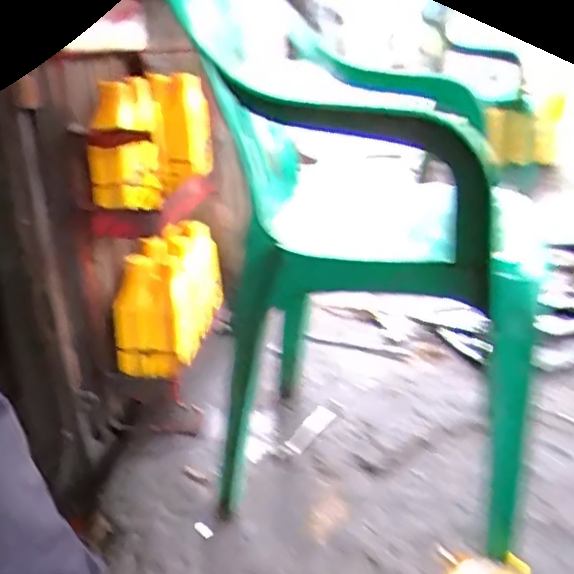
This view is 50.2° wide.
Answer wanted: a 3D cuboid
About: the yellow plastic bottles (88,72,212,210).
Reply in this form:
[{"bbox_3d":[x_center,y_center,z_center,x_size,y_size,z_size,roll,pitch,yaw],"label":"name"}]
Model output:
[{"bbox_3d":[-0.239,-0.268,1.106,0.092,0.204,0.306,3,22,13],"label":"yellow plastic bottles"}]

